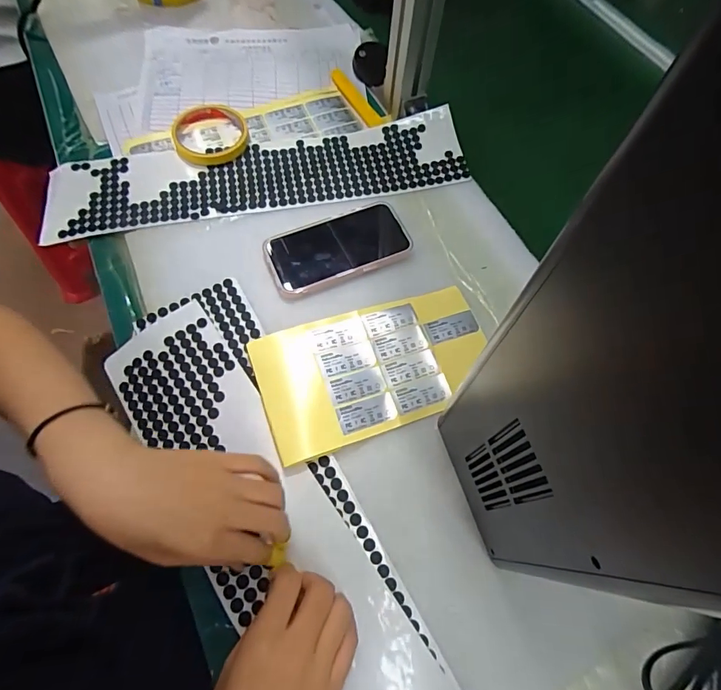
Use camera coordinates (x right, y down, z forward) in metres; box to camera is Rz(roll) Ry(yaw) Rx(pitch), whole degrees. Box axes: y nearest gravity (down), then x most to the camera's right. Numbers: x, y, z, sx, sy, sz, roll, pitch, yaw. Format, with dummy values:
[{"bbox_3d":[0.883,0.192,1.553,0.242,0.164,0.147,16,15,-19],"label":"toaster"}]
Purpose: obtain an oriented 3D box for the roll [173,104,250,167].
[{"bbox_3d":[-0.180,-0.253,0.523,0.086,0.018,0.088,0,66,0],"label":"roll"}]

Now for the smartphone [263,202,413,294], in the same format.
[{"bbox_3d":[-0.022,-0.104,0.463,0.149,0.016,0.078,-25,68,-10],"label":"smartphone"}]

